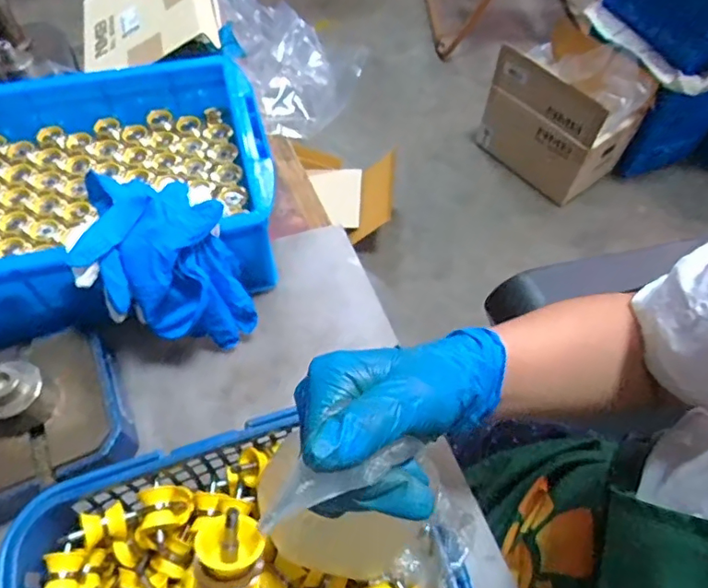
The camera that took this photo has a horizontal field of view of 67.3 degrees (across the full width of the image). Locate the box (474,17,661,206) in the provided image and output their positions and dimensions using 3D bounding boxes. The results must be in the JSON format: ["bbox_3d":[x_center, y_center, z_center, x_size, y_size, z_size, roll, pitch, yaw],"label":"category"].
[{"bbox_3d":[0.528,-0.453,1.348,0.341,0.310,0.219,39,63,21],"label":"box"}]

